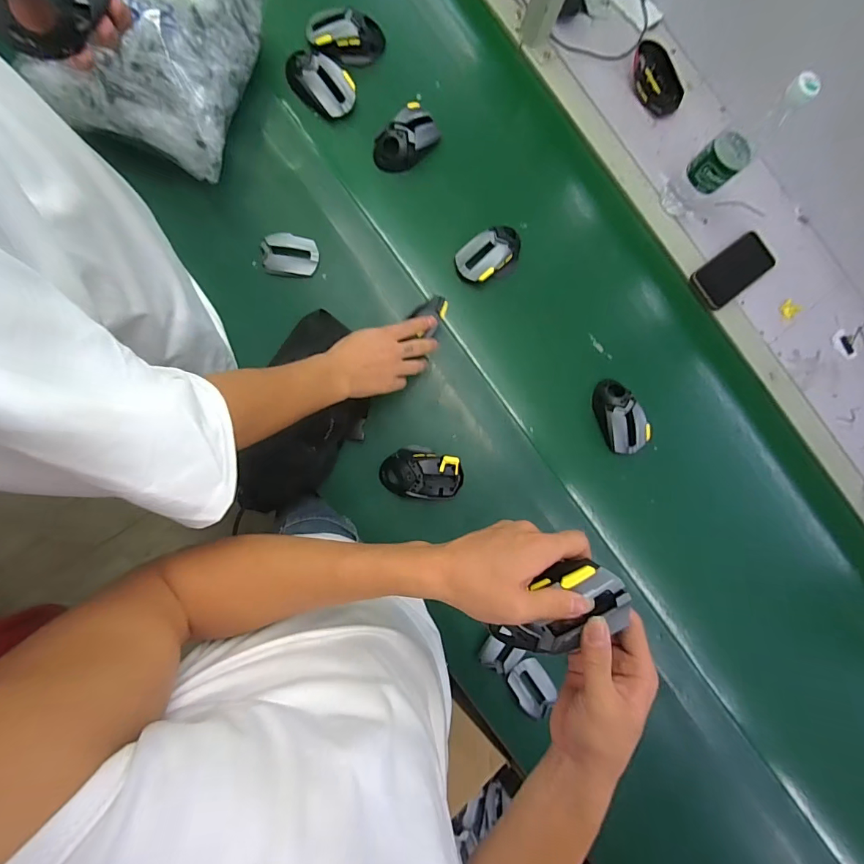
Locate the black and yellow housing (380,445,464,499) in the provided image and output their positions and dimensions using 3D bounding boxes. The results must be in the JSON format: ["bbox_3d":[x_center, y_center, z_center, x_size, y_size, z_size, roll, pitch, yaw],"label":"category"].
[{"bbox_3d":[-0.013,0.059,0.628,0.117,0.028,0.072,6,84,-7],"label":"black and yellow housing"}]

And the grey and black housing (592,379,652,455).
[{"bbox_3d":[0.296,-0.025,0.682,0.060,0.036,0.118,-15,87,-9],"label":"grey and black housing"}]

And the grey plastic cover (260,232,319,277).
[{"bbox_3d":[-0.208,-0.259,0.632,0.080,0.016,0.055,3,85,-7],"label":"grey plastic cover"}]

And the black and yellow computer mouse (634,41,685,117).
[{"bbox_3d":[0.388,-0.610,0.750,0.072,0.032,0.120,-35,90,-9],"label":"black and yellow computer mouse"}]

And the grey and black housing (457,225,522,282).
[{"bbox_3d":[0.090,-0.278,0.671,0.114,0.031,0.060,-38,91,-9],"label":"grey and black housing"}]

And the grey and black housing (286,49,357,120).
[{"bbox_3d":[-0.168,-0.531,0.658,0.067,0.041,0.108,-42,91,-9],"label":"grey and black housing"}]

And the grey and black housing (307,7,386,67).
[{"bbox_3d":[-0.130,-0.606,0.669,0.116,0.042,0.069,-12,87,-8],"label":"grey and black housing"}]

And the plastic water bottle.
[{"bbox_3d":[0.438,-0.412,0.634,0.068,0.231,0.063,1,85,-8],"label":"plastic water bottle"}]

